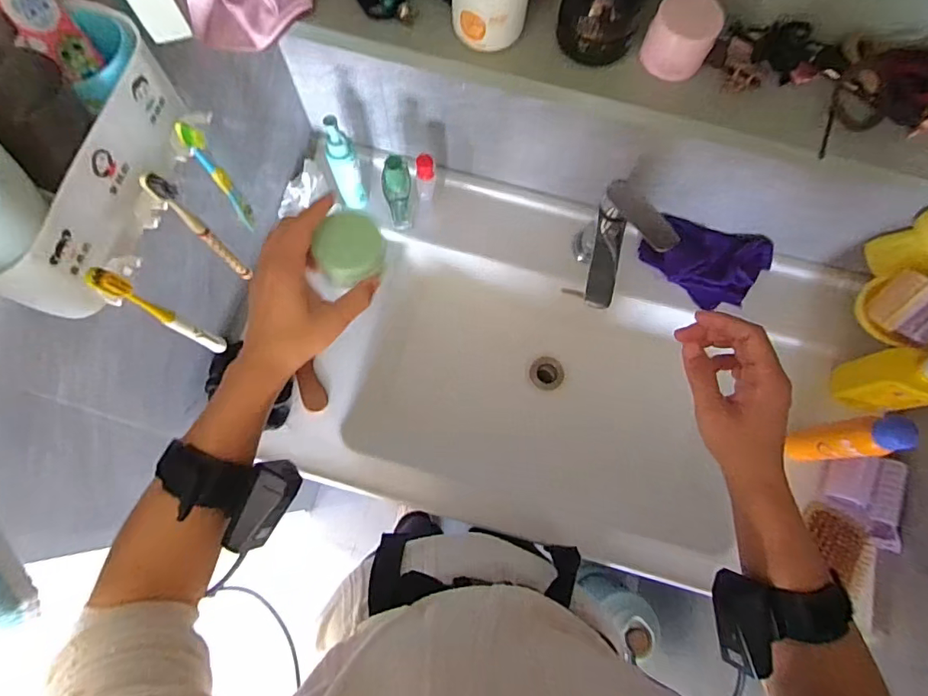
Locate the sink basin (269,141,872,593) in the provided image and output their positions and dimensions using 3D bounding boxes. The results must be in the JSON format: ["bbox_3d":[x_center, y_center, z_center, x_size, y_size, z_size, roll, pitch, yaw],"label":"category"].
[{"bbox_3d":[0.155,0.038,0.785,0.714,0.269,0.473,12,75,2],"label":"sink basin"}]

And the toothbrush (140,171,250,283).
[{"bbox_3d":[-0.223,-0.098,0.428,0.014,0.164,0.014,34,77,7],"label":"toothbrush"}]

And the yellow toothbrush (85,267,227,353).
[{"bbox_3d":[-0.242,-0.025,0.405,0.022,0.159,0.015,27,76,5],"label":"yellow toothbrush"}]

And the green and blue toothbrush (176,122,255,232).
[{"bbox_3d":[-0.207,-0.144,0.426,0.016,0.133,0.011,-33,79,-9],"label":"green and blue toothbrush"}]

